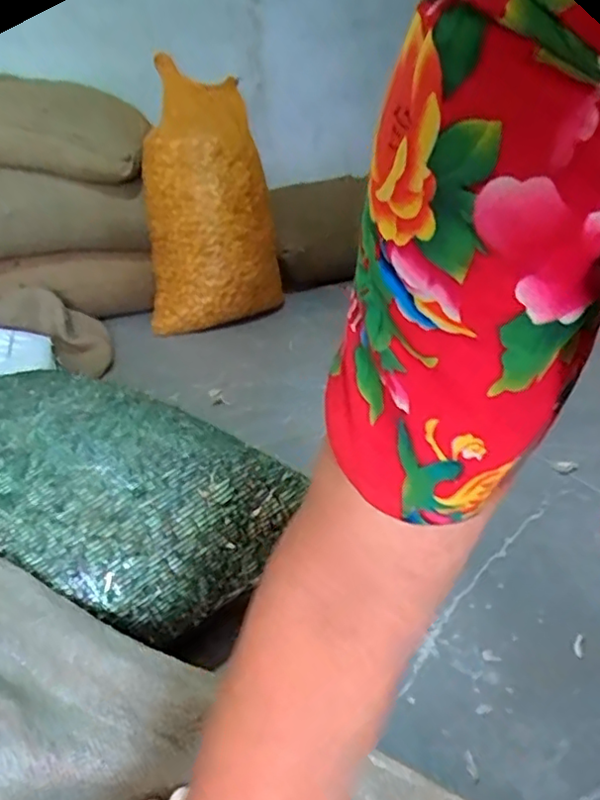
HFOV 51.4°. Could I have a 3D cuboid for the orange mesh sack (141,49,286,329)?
[{"bbox_3d":[-0.210,-0.455,1.430,0.281,0.519,0.317,-6,23,-4],"label":"orange mesh sack"}]

